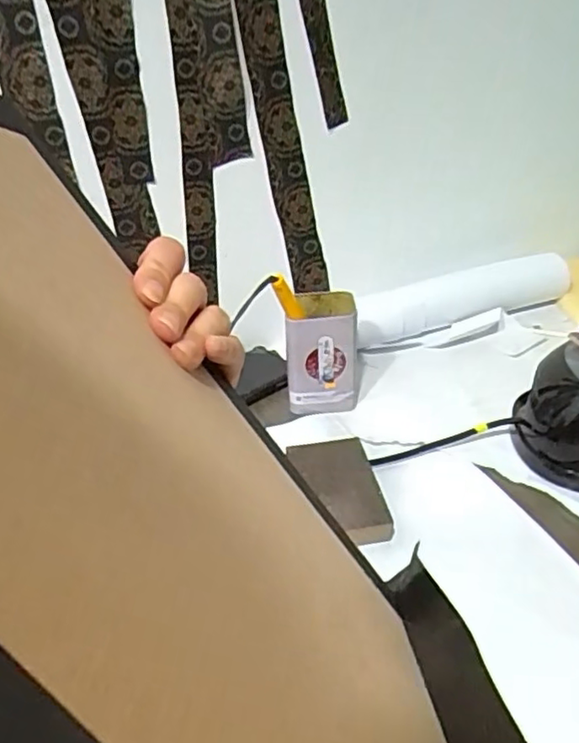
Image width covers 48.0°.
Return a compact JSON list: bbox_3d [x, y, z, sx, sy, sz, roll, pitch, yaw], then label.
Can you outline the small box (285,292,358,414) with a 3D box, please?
[{"bbox_3d":[0.036,-0.021,0.702,0.073,0.115,0.076,0,33,6],"label":"small box"}]

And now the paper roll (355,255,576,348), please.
[{"bbox_3d":[0.223,-0.093,0.849,0.304,0.061,0.060,-15,36,-17],"label":"paper roll"}]

